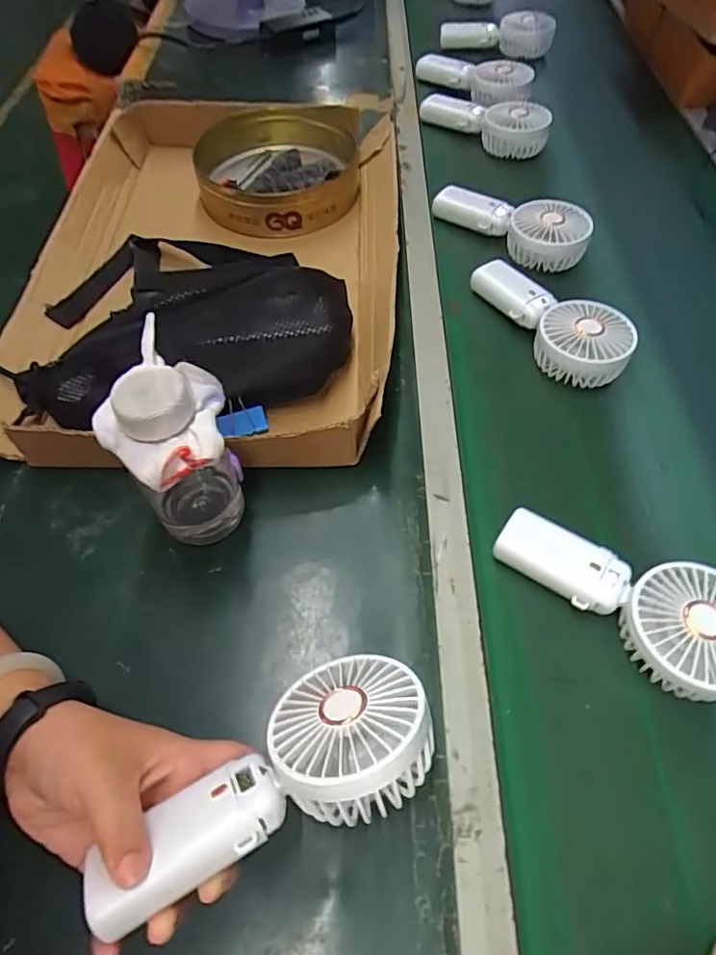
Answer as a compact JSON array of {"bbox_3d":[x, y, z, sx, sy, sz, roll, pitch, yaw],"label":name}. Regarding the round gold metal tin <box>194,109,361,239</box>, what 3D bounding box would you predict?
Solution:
[{"bbox_3d":[-0.094,-0.365,0.655,0.186,0.049,0.181,1,57,-1],"label":"round gold metal tin"}]

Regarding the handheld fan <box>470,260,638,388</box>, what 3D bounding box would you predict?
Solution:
[{"bbox_3d":[0.189,-0.164,0.557,0.079,0.046,0.186,-32,63,-20],"label":"handheld fan"}]

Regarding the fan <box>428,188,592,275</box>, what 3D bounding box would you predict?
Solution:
[{"bbox_3d":[0.172,-0.294,0.637,0.187,0.050,0.086,25,60,14],"label":"fan"}]

